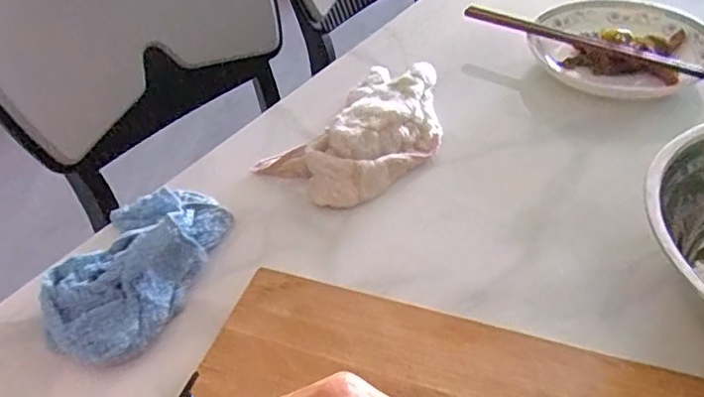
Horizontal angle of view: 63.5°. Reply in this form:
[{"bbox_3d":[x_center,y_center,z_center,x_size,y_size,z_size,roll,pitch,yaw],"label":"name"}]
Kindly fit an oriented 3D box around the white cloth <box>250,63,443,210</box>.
[{"bbox_3d":[0.018,-0.065,0.497,0.186,0.041,0.108,-30,44,-32],"label":"white cloth"}]

